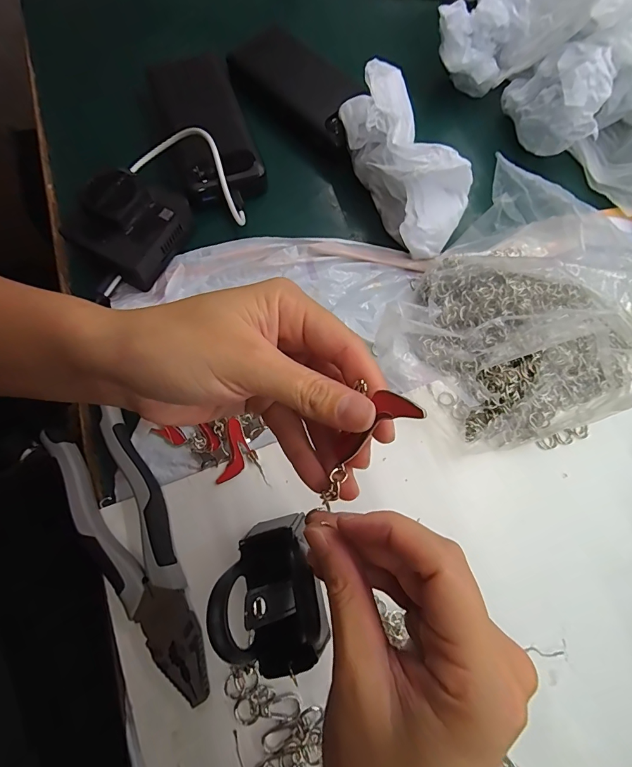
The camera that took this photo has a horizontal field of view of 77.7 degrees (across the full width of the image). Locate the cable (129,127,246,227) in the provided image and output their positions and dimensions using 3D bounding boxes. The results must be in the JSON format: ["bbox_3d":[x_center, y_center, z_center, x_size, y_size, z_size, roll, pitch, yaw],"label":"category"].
[{"bbox_3d":[-0.099,-0.175,0.313,0.102,0.046,0.040,24,73,6],"label":"cable"}]

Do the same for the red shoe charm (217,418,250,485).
[{"bbox_3d":[-0.058,0.050,0.285,0.018,0.004,0.045,7,72,1],"label":"red shoe charm"}]

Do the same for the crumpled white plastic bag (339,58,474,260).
[{"bbox_3d":[0.074,-0.180,0.316,0.069,0.080,0.149,-27,88,-9],"label":"crumpled white plastic bag"}]

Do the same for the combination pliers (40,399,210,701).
[{"bbox_3d":[-0.117,0.109,0.254,0.047,0.022,0.182,-27,75,-10],"label":"combination pliers"}]

